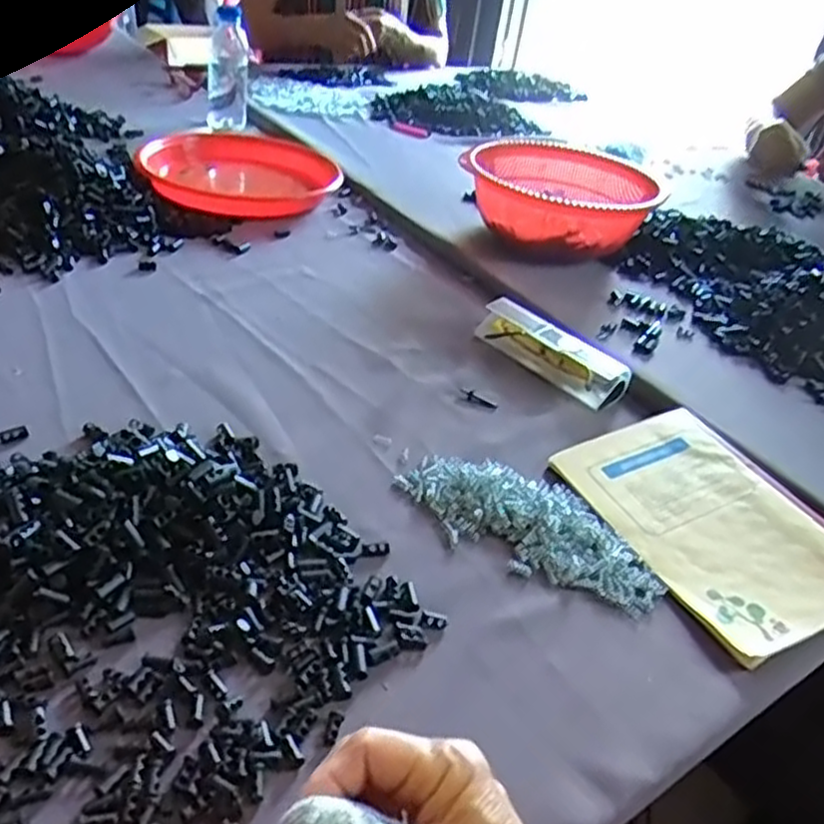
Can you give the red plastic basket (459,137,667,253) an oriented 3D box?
[{"bbox_3d":[0.175,-0.256,0.925,0.219,0.094,0.232,23,37,18],"label":"red plastic basket"}]

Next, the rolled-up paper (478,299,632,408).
[{"bbox_3d":[0.128,-0.060,0.709,0.040,0.032,0.155,-24,45,-36],"label":"rolled-up paper"}]

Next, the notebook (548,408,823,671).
[{"bbox_3d":[0.218,0.075,0.545,0.144,0.013,0.202,-14,40,-27],"label":"notebook"}]

